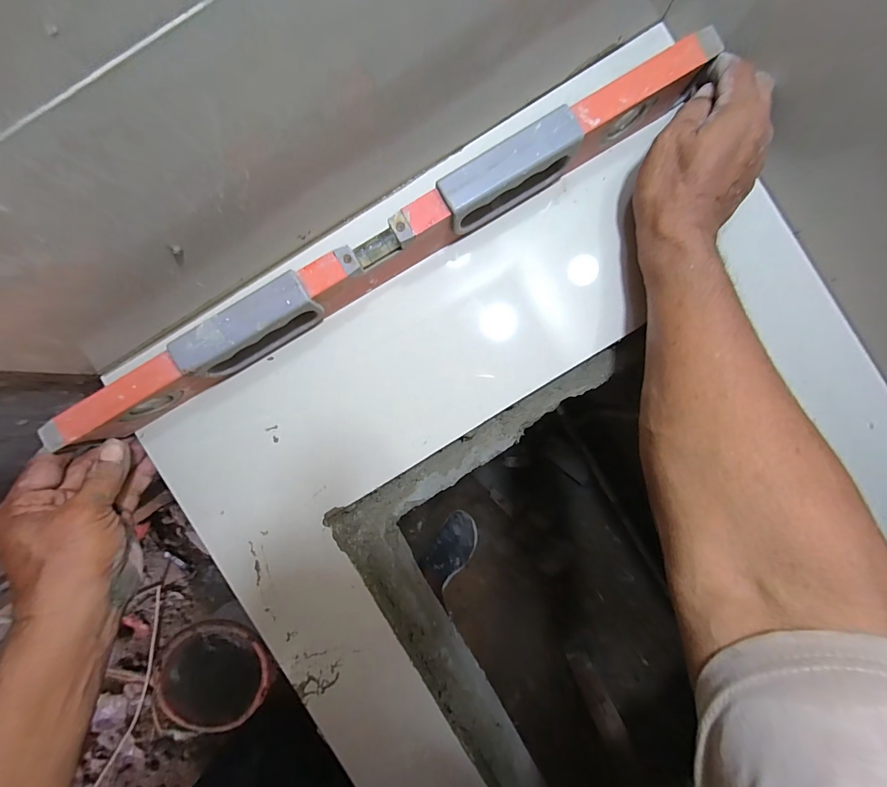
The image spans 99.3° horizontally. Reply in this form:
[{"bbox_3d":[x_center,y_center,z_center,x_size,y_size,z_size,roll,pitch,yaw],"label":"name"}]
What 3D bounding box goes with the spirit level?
[{"bbox_3d":[-0.049,-0.115,0.307,0.571,0.050,0.029,-30,90,1],"label":"spirit level"}]

